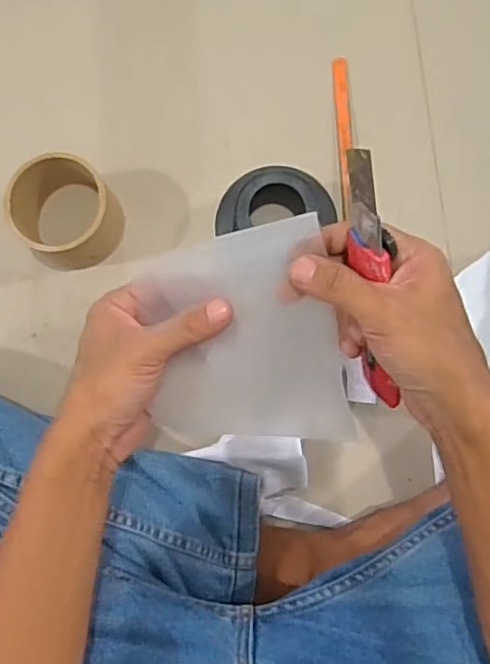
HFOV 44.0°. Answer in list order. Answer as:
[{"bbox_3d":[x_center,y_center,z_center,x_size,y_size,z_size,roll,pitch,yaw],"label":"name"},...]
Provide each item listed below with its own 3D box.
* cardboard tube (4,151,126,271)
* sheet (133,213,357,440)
[{"bbox_3d":[-0.153,-0.103,0.523,0.080,0.063,0.085,0,85,3],"label":"cardboard tube"},{"bbox_3d":[-0.007,0.010,0.406,0.140,0.022,0.144,-6,109,24],"label":"sheet"}]

